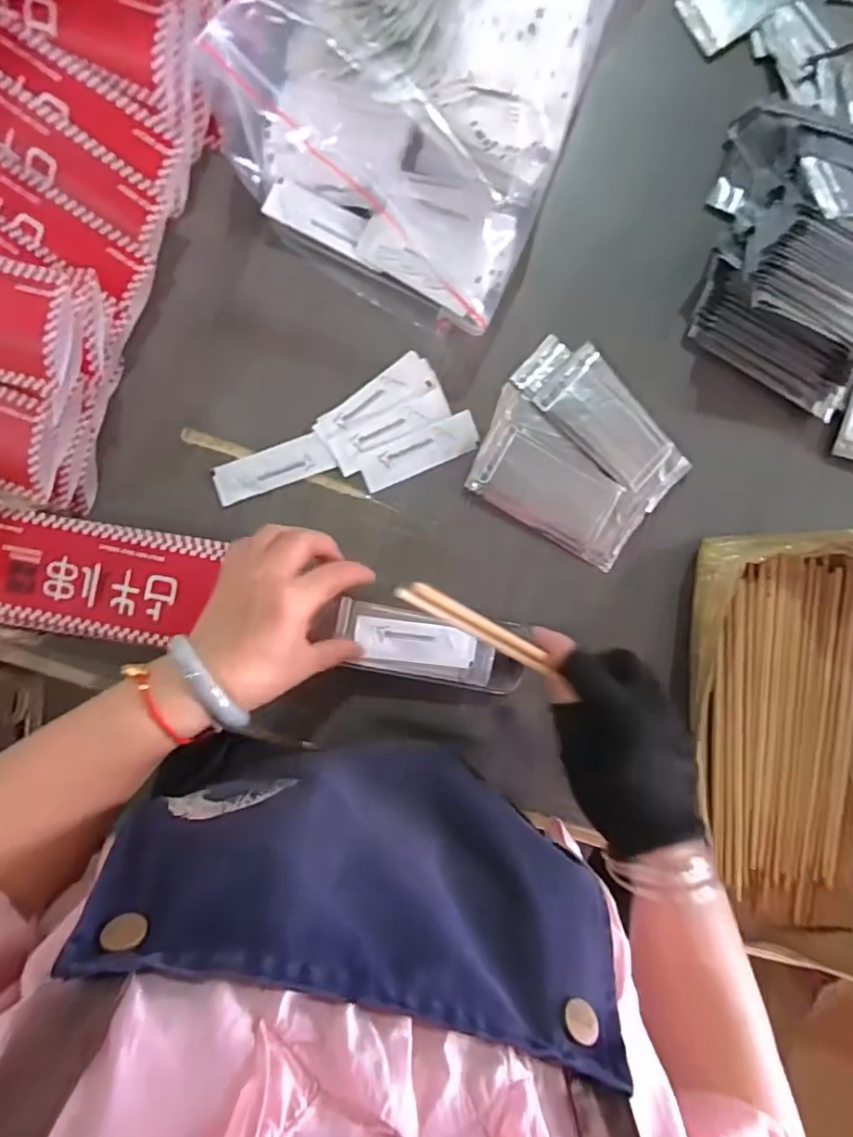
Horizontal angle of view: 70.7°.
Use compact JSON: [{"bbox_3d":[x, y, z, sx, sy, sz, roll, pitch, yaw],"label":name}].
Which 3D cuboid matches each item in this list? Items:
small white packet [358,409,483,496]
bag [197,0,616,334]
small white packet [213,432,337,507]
[{"bbox_3d":[-0.005,-0.087,0.460,0.092,0.004,0.027,-25,99,2],"label":"small white packet"},{"bbox_3d":[0.009,-0.360,0.375,0.227,0.127,0.322,25,93,-3],"label":"bag"},{"bbox_3d":[-0.117,-0.077,0.458,0.089,0.005,0.030,-20,97,2],"label":"small white packet"}]

